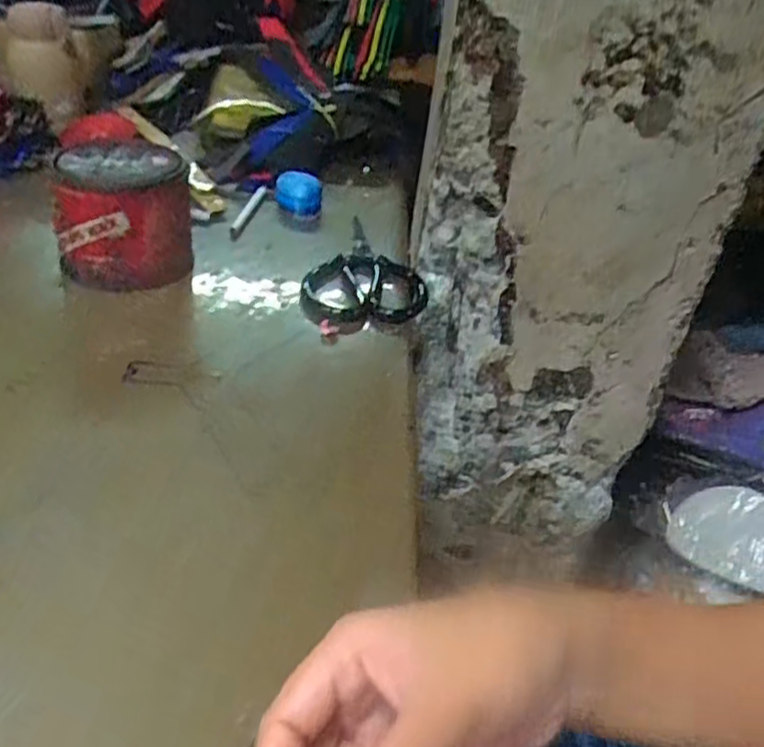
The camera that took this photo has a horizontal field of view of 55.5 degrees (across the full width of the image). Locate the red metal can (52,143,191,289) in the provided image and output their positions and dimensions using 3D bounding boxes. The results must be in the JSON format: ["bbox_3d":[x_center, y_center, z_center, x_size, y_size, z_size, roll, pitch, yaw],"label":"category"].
[{"bbox_3d":[-0.206,-0.130,0.579,0.100,0.084,0.103,-5,36,-17],"label":"red metal can"}]

